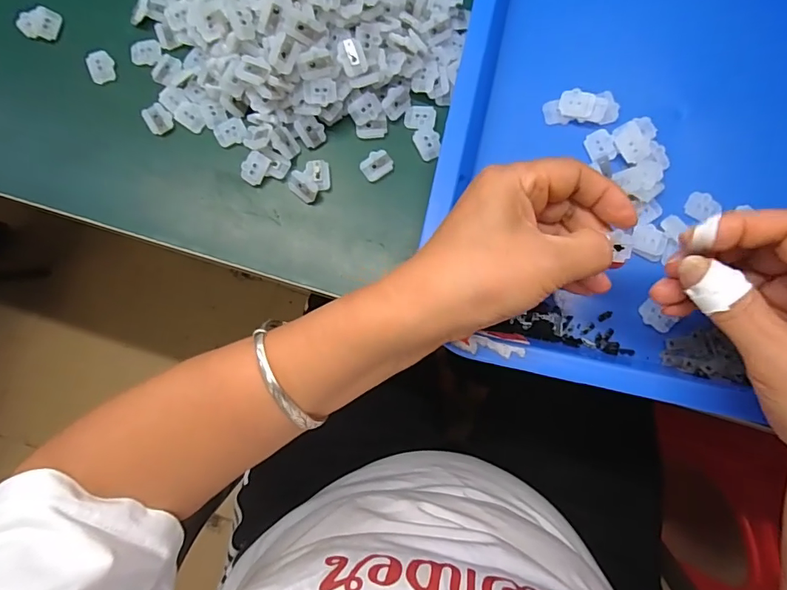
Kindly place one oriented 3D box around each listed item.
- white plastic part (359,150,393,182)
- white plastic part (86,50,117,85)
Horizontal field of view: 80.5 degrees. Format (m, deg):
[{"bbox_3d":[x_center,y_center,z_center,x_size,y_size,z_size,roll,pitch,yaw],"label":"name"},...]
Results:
[{"bbox_3d":[-0.012,-0.090,0.321,0.021,0.004,0.017,-36,82,-4],"label":"white plastic part"},{"bbox_3d":[-0.213,-0.166,0.339,0.018,0.007,0.022,-26,81,-3],"label":"white plastic part"}]

